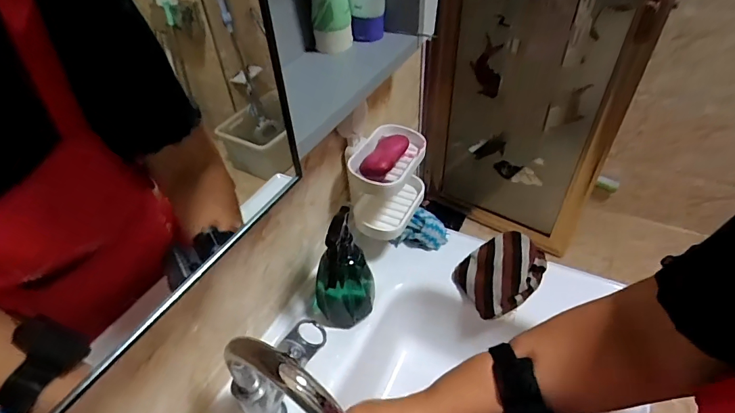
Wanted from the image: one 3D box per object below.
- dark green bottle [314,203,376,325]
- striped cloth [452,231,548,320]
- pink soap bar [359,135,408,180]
[{"bbox_3d":[-0.034,0.096,0.566,0.084,0.179,0.090,-2,43,2],"label":"dark green bottle"},{"bbox_3d":[0.214,0.097,0.648,0.148,0.053,0.109,-28,48,-24],"label":"striped cloth"},{"bbox_3d":[0.025,-0.076,0.598,0.046,0.031,0.084,27,50,29],"label":"pink soap bar"}]

